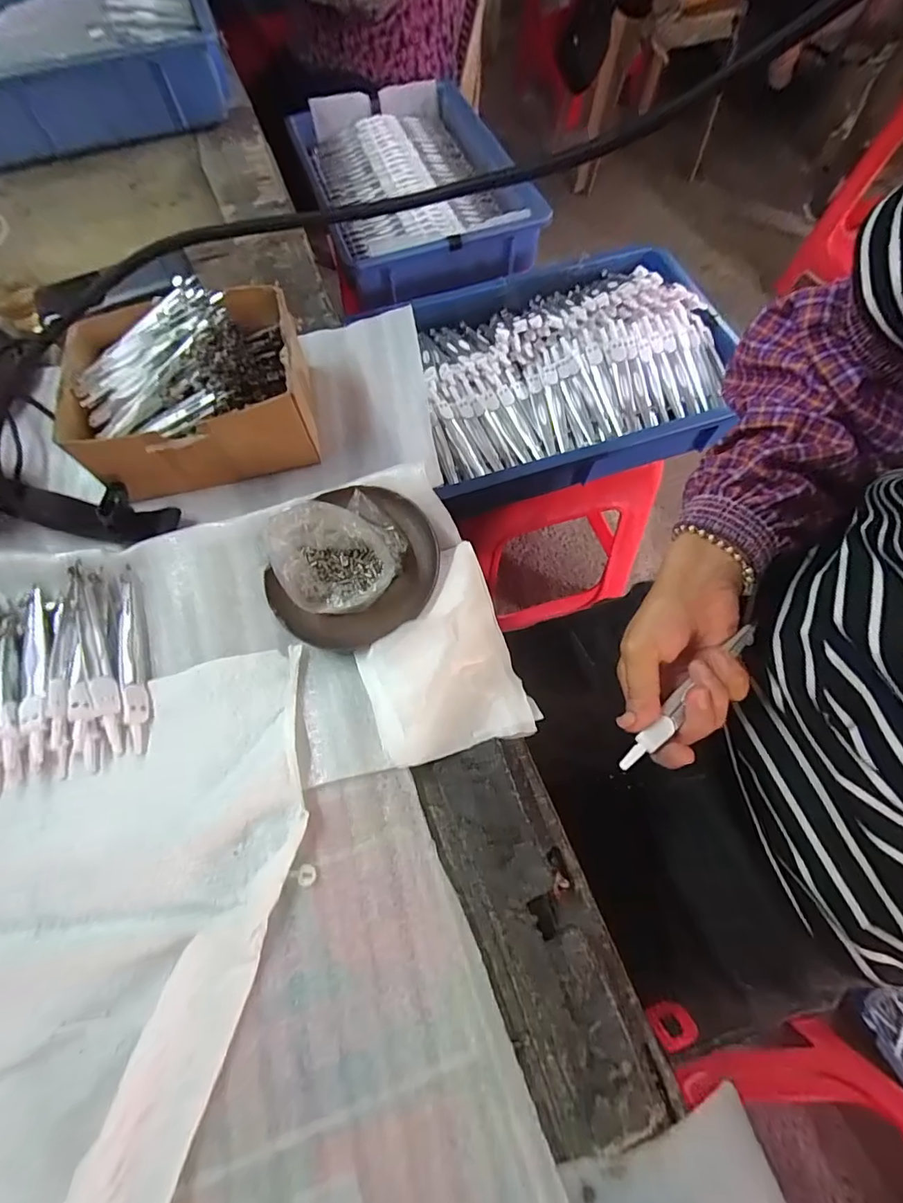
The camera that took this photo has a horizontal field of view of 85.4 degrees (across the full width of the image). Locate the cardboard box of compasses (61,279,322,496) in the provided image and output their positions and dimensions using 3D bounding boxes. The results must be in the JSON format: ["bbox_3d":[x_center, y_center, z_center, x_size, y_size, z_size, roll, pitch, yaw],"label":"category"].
[{"bbox_3d":[-0.195,-0.160,0.366,0.167,0.081,0.131,-17,66,-5],"label":"cardboard box of compasses"}]

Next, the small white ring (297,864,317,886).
[{"bbox_3d":[-0.080,0.151,0.270,0.010,0.004,0.010,-9,67,-3],"label":"small white ring"}]

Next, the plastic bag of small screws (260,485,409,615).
[{"bbox_3d":[-0.073,-0.034,0.319,0.084,0.046,0.075,-31,68,-12],"label":"plastic bag of small screws"}]

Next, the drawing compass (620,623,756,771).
[{"bbox_3d":[0.152,0.059,0.314,0.128,0.005,0.014,-43,72,-10],"label":"drawing compass"}]

